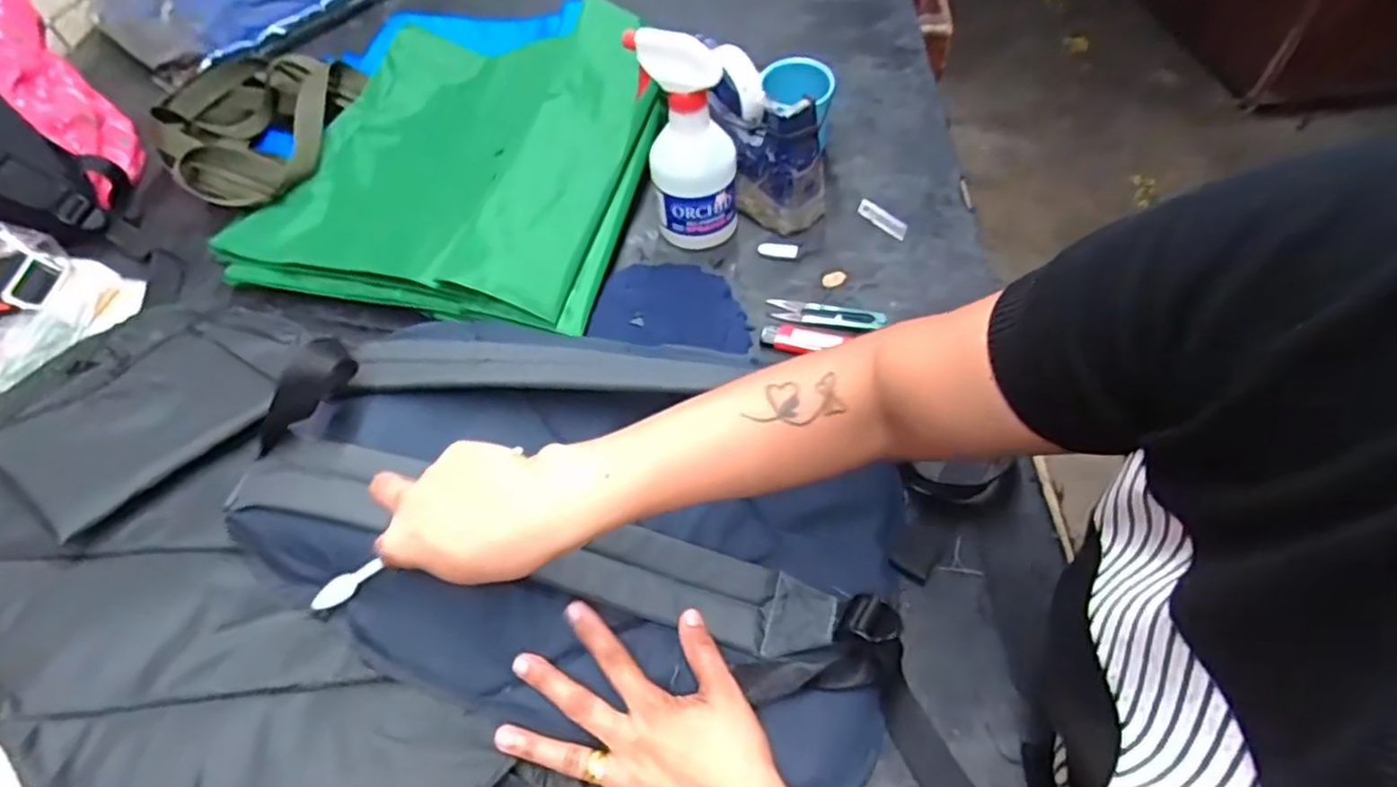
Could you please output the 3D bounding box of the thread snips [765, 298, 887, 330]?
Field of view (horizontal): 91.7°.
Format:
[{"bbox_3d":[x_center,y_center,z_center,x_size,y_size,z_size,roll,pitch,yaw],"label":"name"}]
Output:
[{"bbox_3d":[0.112,-0.071,0.598,0.099,0.005,0.023,11,55,12],"label":"thread snips"}]

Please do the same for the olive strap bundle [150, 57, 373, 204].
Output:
[{"bbox_3d":[-0.480,-0.297,0.737,0.179,0.052,0.192,-2,54,3],"label":"olive strap bundle"}]

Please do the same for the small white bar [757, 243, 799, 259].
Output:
[{"bbox_3d":[0.076,-0.136,0.646,0.037,0.012,0.009,8,55,9],"label":"small white bar"}]

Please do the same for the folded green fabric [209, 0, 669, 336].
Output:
[{"bbox_3d":[-0.239,-0.252,0.690,0.382,0.089,0.384,8,55,10],"label":"folded green fabric"}]

